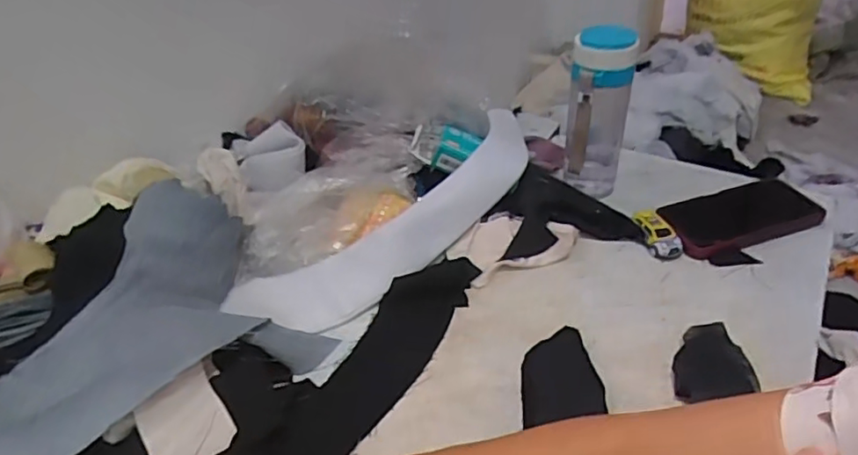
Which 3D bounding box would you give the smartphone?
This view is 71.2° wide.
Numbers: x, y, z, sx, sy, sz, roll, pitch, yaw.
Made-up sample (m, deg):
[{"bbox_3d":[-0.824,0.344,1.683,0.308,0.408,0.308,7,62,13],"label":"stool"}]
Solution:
[{"bbox_3d":[0.332,-0.013,0.648,0.165,0.019,0.087,-11,41,-13],"label":"smartphone"}]

